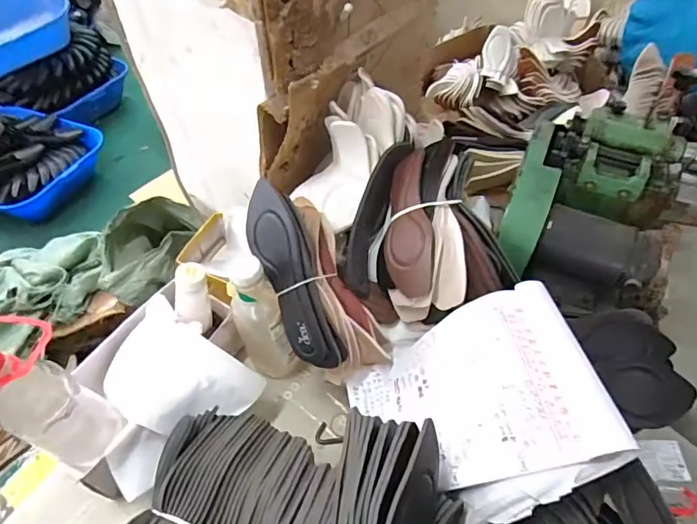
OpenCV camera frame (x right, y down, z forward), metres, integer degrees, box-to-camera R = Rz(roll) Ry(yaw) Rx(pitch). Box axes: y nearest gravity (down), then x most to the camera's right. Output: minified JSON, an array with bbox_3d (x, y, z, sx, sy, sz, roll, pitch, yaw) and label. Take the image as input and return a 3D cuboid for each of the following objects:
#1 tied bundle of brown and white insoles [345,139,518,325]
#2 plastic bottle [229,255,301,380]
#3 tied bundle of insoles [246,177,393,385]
[{"bbox_3d":[0.123,-0.048,0.716,0.213,0.126,0.253,10,52,8],"label":"tied bundle of brown and white insoles"},{"bbox_3d":[-0.117,0.099,0.662,0.065,0.231,0.084,-29,56,-21],"label":"plastic bottle"},{"bbox_3d":[-0.054,0.028,0.646,0.118,0.111,0.289,-27,90,-20],"label":"tied bundle of insoles"}]

